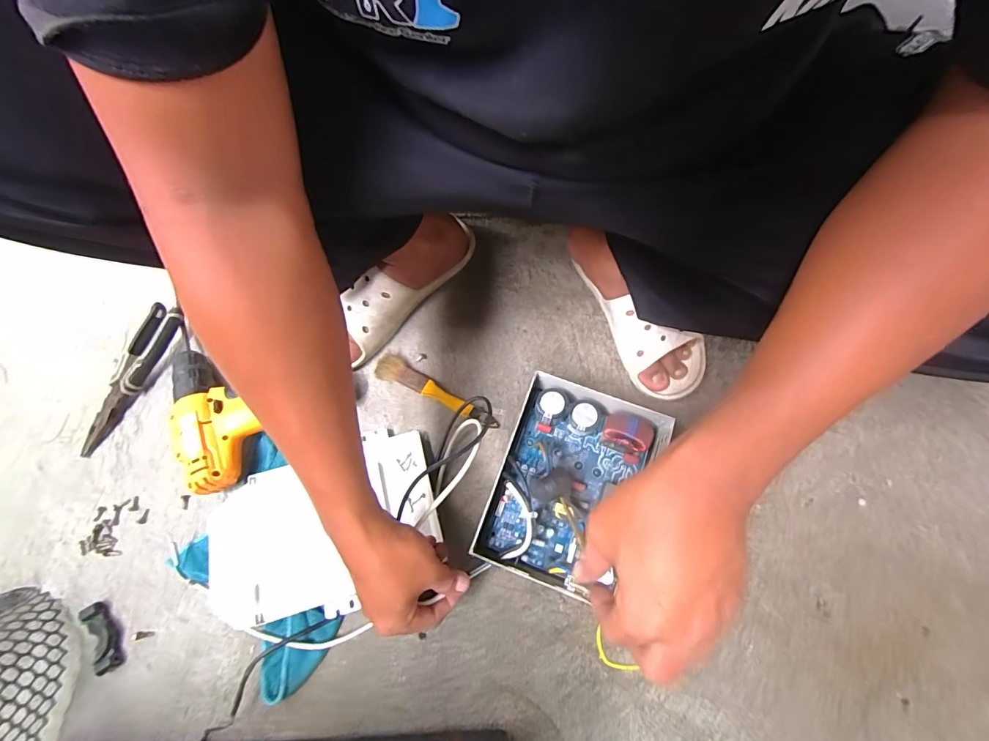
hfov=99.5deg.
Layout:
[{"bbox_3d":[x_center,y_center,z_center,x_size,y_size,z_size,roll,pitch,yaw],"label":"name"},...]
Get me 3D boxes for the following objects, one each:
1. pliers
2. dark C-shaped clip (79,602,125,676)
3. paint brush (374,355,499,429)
[{"bbox_3d":[-0.469,0.006,0.530,0.047,0.025,0.199,23,73,7],"label":"pliers"},{"bbox_3d":[-0.413,0.280,0.444,0.028,0.014,0.072,-36,75,-12],"label":"dark C-shaped clip"},{"bbox_3d":[-0.072,0.029,0.538,0.168,0.028,0.032,25,73,8],"label":"paint brush"}]

